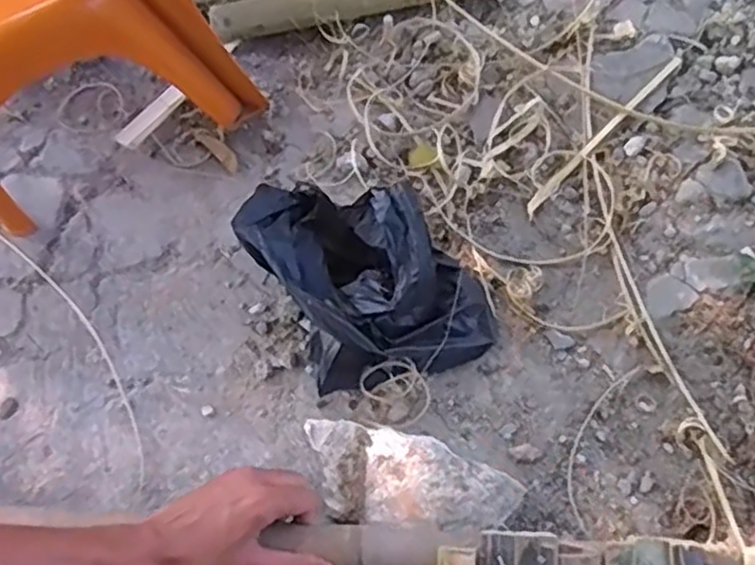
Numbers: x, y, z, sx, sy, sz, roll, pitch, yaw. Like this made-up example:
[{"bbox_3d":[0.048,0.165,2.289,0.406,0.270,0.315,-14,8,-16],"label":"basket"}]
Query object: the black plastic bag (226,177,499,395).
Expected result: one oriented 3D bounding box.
[{"bbox_3d":[-0.010,-0.010,0.650,0.169,0.121,0.219,-28,75,-5],"label":"black plastic bag"}]

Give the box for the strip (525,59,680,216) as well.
[{"bbox_3d":[0.218,-0.142,0.700,0.205,0.004,0.012,-45,78,3],"label":"strip"}]

